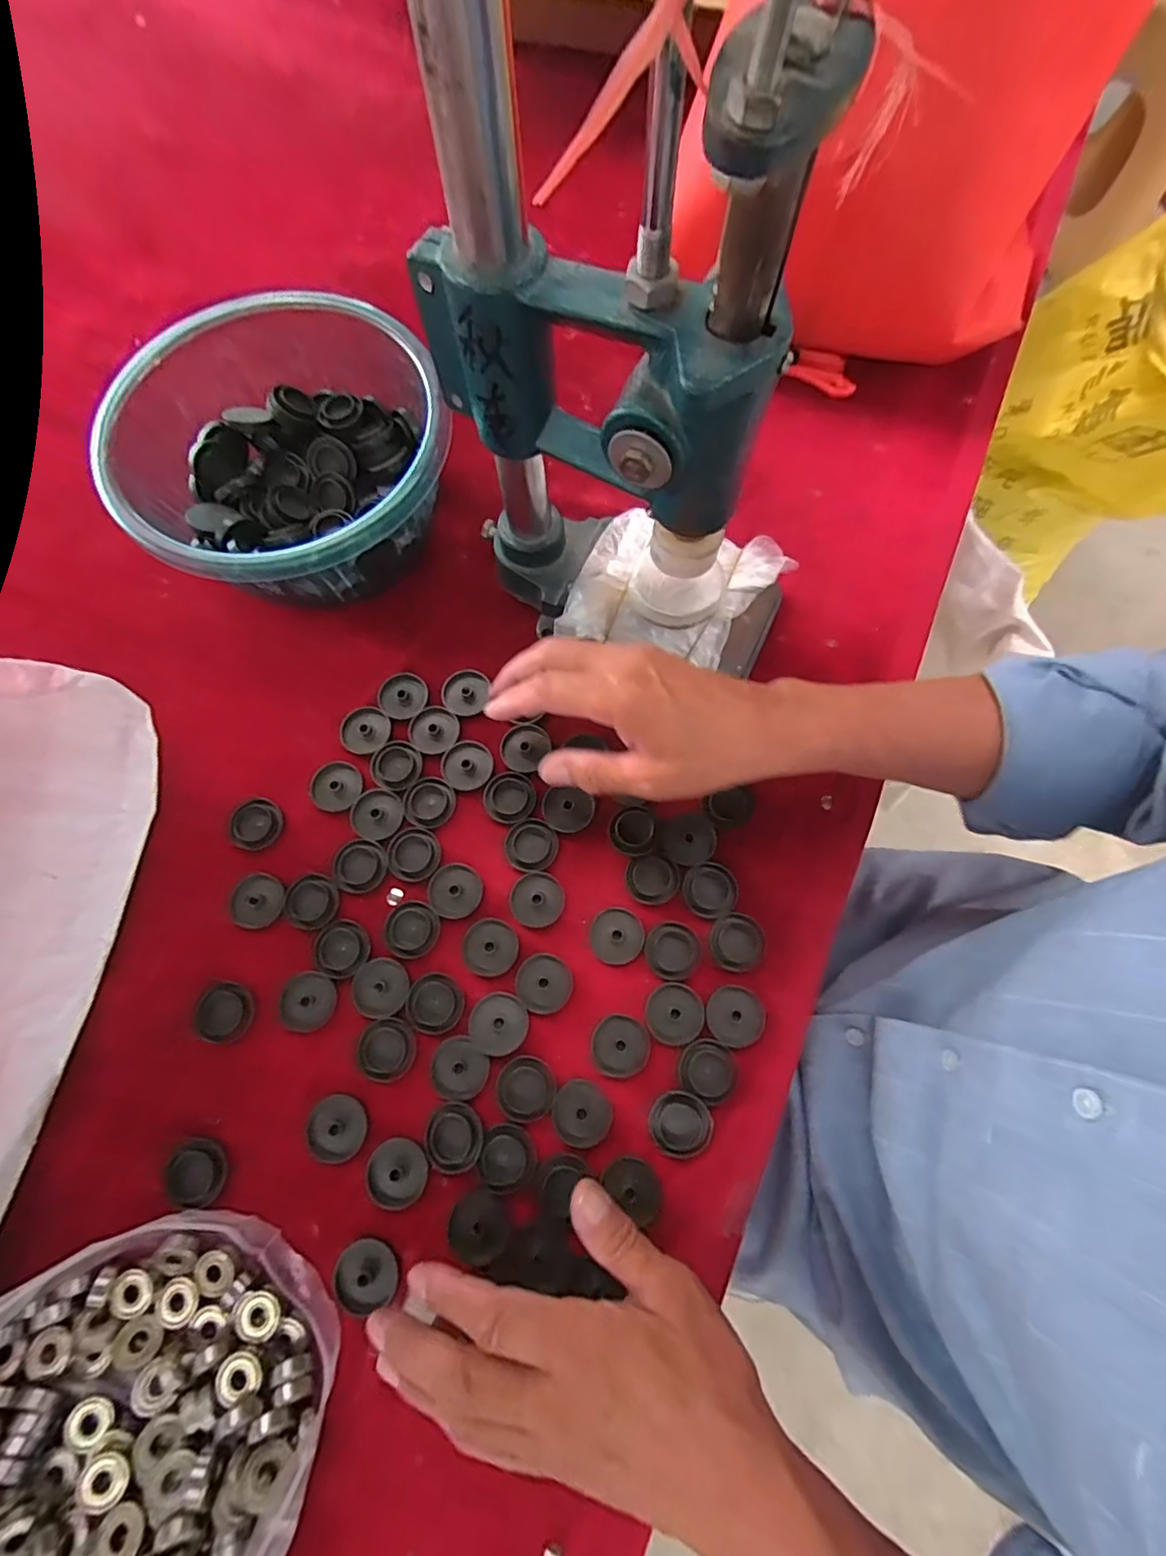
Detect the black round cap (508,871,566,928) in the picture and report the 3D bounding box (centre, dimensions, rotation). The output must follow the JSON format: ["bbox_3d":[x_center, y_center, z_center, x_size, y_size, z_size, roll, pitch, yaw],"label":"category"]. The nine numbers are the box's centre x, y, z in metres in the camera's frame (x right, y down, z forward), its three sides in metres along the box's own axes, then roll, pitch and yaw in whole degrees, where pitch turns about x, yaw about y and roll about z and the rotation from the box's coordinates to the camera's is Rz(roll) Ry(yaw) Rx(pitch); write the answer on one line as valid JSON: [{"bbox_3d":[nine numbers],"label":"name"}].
[{"bbox_3d":[-0.028,0.074,0.356,0.033,0.004,0.033,0,73,1],"label":"black round cap"}]

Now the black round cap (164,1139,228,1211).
[{"bbox_3d":[-0.210,0.214,0.314,0.033,0.004,0.029,27,75,8],"label":"black round cap"}]

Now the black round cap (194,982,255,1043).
[{"bbox_3d":[-0.210,0.137,0.337,0.032,0.004,0.031,0,73,1],"label":"black round cap"}]

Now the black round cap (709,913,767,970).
[{"bbox_3d":[0.093,0.098,0.347,0.031,0.004,0.032,0,73,1],"label":"black round cap"}]

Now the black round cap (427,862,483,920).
[{"bbox_3d":[-0.079,0.069,0.358,0.033,0.004,0.032,0,73,1],"label":"black round cap"}]

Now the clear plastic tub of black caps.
[{"bbox_3d":[-0.196,-0.209,0.397,0.192,0.091,0.199,0,73,1],"label":"clear plastic tub of black caps"}]

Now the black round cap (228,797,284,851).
[{"bbox_3d":[-0.210,0.029,0.373,0.030,0.006,0.033,0,73,1],"label":"black round cap"}]

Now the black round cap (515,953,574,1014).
[{"bbox_3d":[-0.023,0.121,0.342,0.033,0.004,0.032,0,73,1],"label":"black round cap"}]

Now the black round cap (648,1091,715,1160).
[{"bbox_3d":[0.054,0.190,0.318,0.034,0.007,0.033,0,73,1],"label":"black round cap"}]

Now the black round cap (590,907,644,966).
[{"bbox_3d":[0.021,0.095,0.349,0.032,0.008,0.033,0,73,1],"label":"black round cap"}]

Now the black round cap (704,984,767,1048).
[{"bbox_3d":[0.089,0.138,0.336,0.033,0.004,0.032,0,73,1],"label":"black round cap"}]

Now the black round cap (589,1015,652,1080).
[{"bbox_3d":[0.022,0.154,0.331,0.032,0.006,0.033,18,74,6],"label":"black round cap"}]

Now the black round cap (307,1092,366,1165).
[{"bbox_3d":[-0.137,0.194,0.321,0.031,0.004,0.032,0,73,1],"label":"black round cap"}]

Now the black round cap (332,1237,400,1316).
[{"bbox_3d":[-0.114,0.259,0.301,0.034,0.007,0.030,-25,74,-7],"label":"black round cap"}]

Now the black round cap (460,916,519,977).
[{"bbox_3d":[-0.057,0.101,0.349,0.033,0.005,0.032,0,73,1],"label":"black round cap"}]

